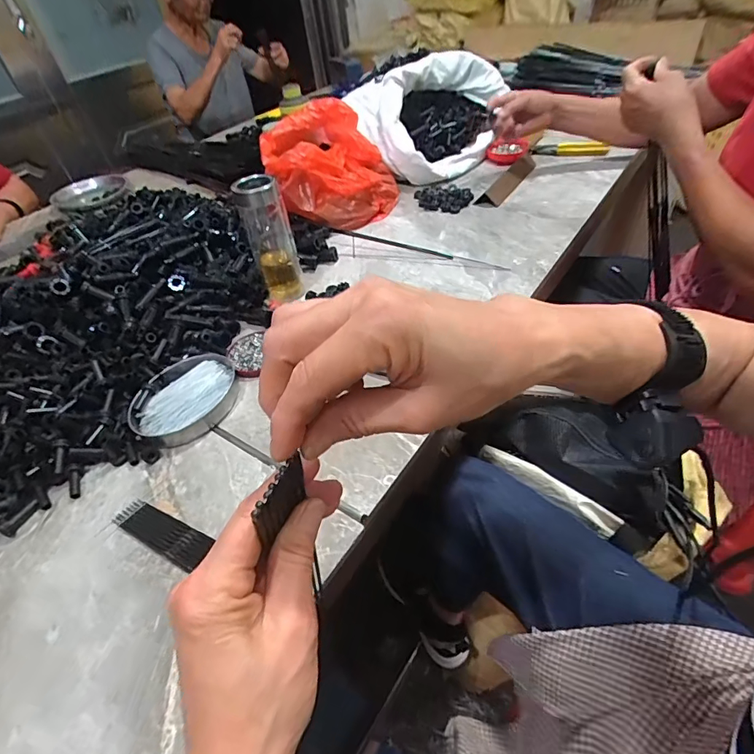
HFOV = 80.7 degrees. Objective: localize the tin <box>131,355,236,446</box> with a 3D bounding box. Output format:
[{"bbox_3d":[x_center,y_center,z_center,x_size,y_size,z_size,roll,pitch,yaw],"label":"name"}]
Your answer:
[{"bbox_3d":[-0.231,0.023,0.548,0.107,0.025,0.134,20,51,25],"label":"tin"}]

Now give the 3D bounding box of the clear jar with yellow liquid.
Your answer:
[{"bbox_3d":[-0.160,-0.208,0.665,0.066,0.166,0.053,-18,45,-9],"label":"clear jar with yellow liquid"}]

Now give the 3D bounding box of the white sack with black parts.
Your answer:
[{"bbox_3d":[0.113,-0.600,1.019,0.310,0.185,0.339,0,45,9],"label":"white sack with black parts"}]

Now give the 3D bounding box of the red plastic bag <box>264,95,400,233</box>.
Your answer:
[{"bbox_3d":[-0.090,-0.419,0.878,0.248,0.151,0.252,-7,44,2],"label":"red plastic bag"}]

